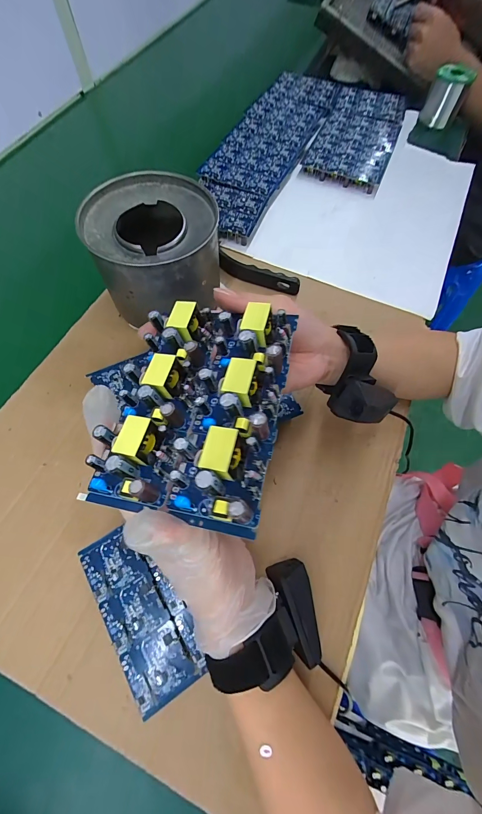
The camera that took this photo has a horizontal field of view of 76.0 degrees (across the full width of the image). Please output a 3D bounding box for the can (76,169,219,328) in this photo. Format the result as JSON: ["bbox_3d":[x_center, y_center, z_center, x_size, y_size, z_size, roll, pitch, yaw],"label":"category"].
[{"bbox_3d":[-0.094,-0.171,0.360,0.131,0.109,0.136,0,65,0],"label":"can"}]

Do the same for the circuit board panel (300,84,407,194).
[{"bbox_3d":[0.218,-0.509,0.569,0.135,0.018,0.307,19,67,9],"label":"circuit board panel"}]

